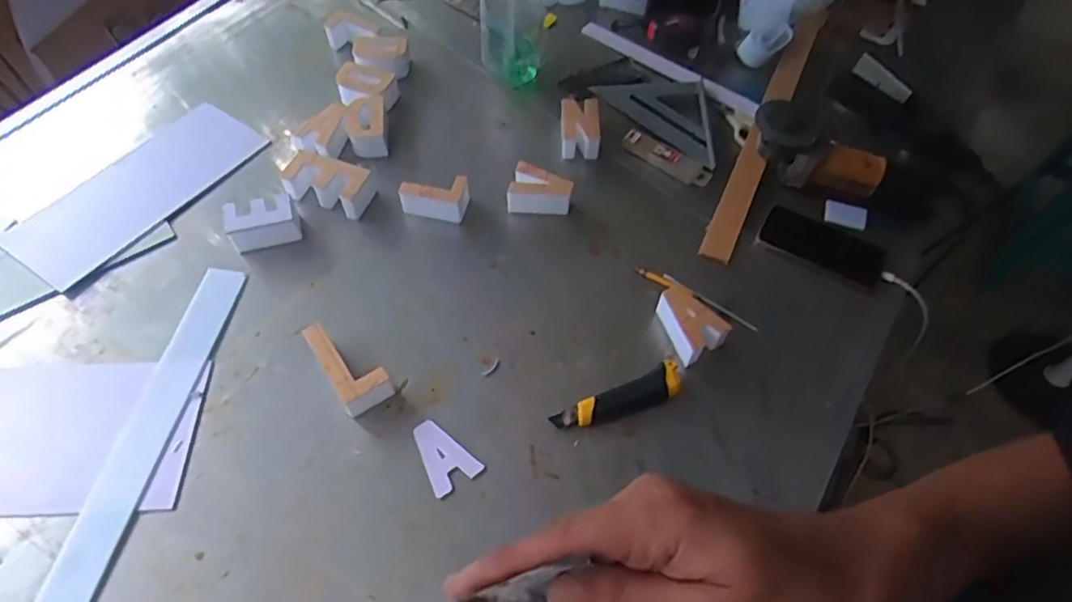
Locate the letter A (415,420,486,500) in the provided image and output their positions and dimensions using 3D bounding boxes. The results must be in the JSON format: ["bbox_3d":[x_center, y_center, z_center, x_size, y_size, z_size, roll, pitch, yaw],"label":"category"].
[{"bbox_3d":[-0.101,0.165,0.683,0.054,0.004,0.083,-29,62,-19],"label":"letter A"}]

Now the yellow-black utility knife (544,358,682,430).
[{"bbox_3d":[0.096,0.115,0.712,0.152,0.026,0.039,-22,60,-15],"label":"yellow-black utility knife"}]

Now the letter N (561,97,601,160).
[{"bbox_3d":[0.066,-0.257,0.932,0.056,0.039,0.091,0,56,-1],"label":"letter N"}]

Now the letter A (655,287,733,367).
[{"bbox_3d":[0.183,0.025,0.756,0.062,0.040,0.083,-27,61,-18],"label":"letter A"}]

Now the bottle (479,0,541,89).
[{"bbox_3d":[-0.039,-0.461,0.927,0.087,0.281,0.074,-4,57,-4],"label":"bottle"}]

